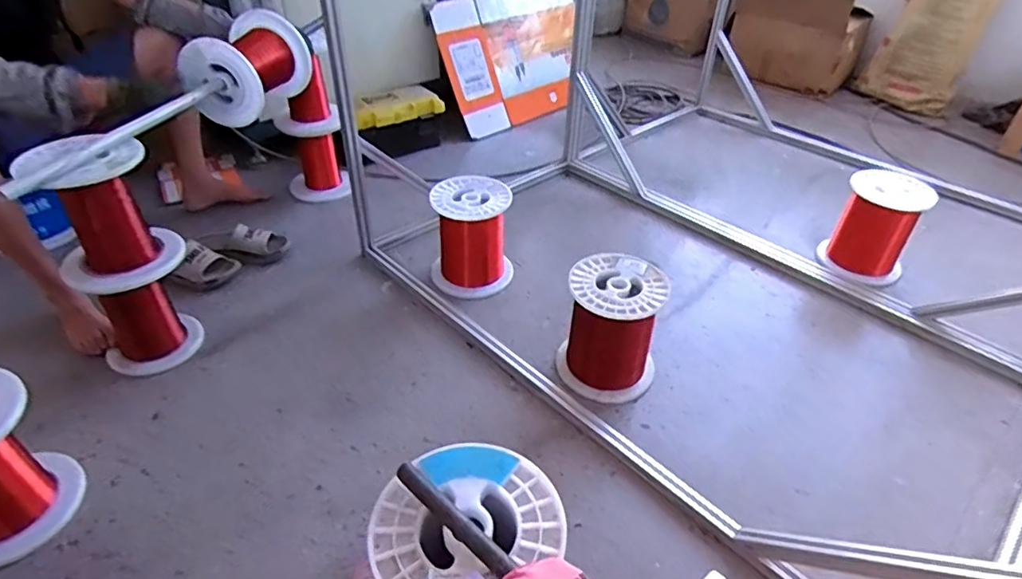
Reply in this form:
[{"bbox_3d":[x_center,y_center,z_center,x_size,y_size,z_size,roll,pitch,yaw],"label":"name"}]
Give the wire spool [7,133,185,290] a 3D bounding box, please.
[{"bbox_3d":[-0.812,-0.154,1.138,0.216,0.247,0.209,0,40,0],"label":"wire spool"}]

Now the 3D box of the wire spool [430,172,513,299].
[{"bbox_3d":[-0.103,-0.137,1.465,0.200,0.252,0.183,0,40,0],"label":"wire spool"}]

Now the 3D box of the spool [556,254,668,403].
[{"bbox_3d":[0.210,0.080,1.208,0.198,0.243,0.191,0,40,0],"label":"spool"}]

